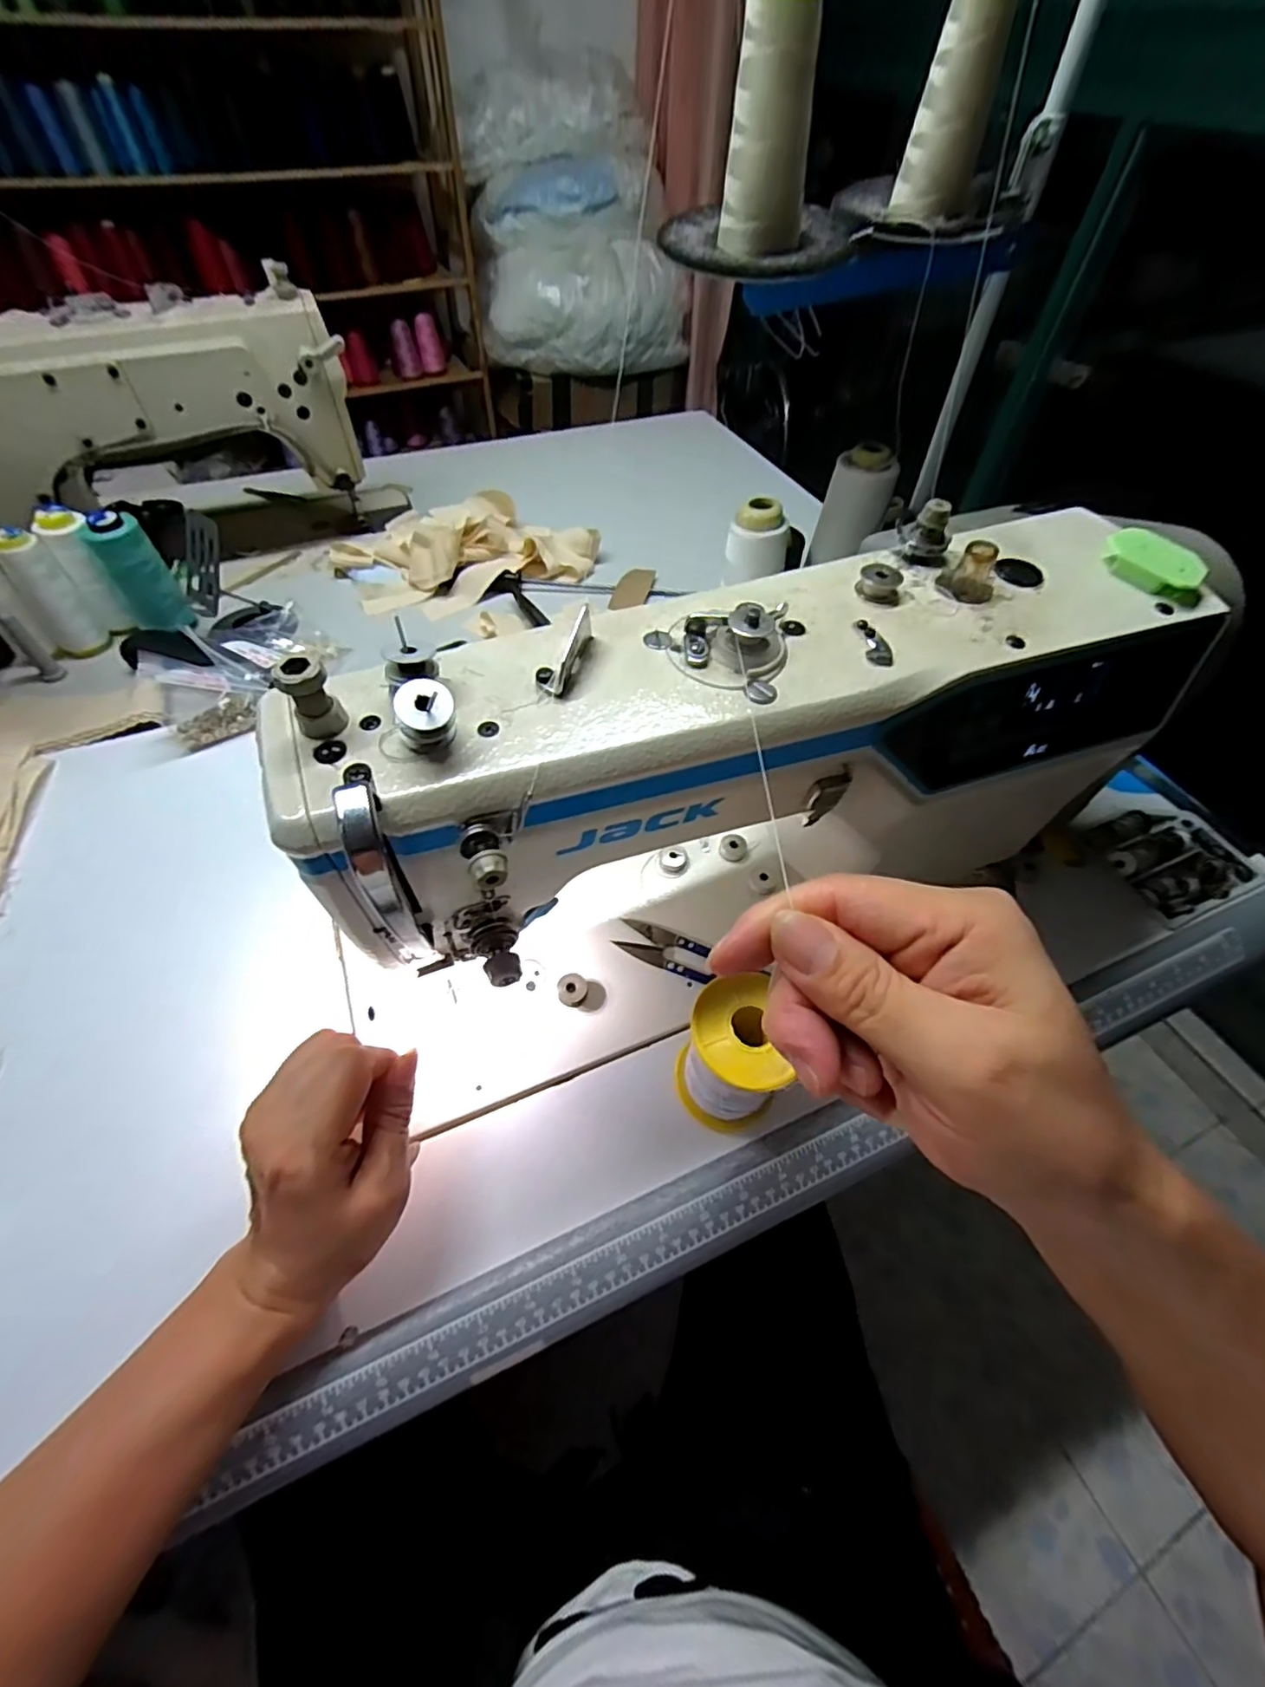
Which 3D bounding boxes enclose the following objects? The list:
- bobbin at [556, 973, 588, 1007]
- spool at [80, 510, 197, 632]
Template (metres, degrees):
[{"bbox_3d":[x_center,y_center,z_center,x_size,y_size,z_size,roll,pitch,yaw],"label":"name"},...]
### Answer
[{"bbox_3d":[-0.040,0.097,0.407,0.020,0.008,0.019,1,53,-2],"label":"bobbin"},{"bbox_3d":[-0.477,-0.259,0.592,0.049,0.102,0.046,-28,59,-22],"label":"spool"}]

